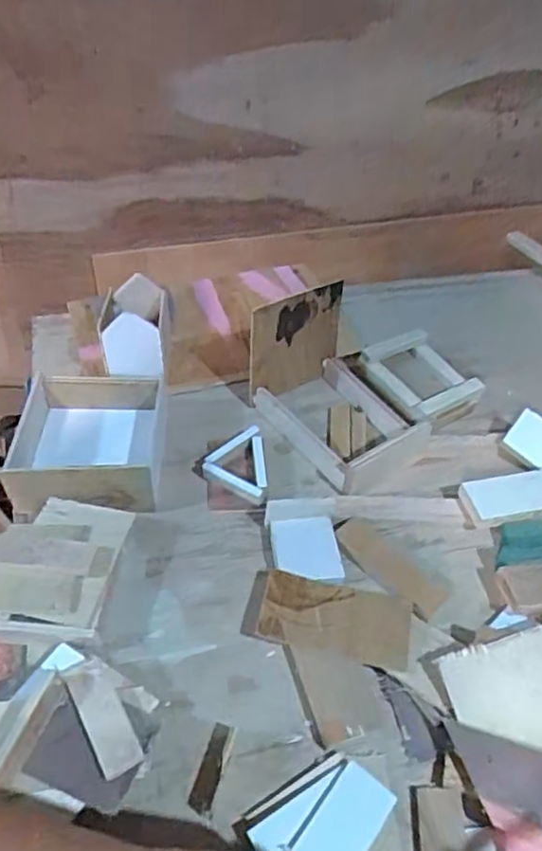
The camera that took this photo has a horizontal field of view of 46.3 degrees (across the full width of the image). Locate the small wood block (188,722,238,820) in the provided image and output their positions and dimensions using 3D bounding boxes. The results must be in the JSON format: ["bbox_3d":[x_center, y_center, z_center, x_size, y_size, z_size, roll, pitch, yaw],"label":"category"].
[{"bbox_3d":[-0.045,0.264,0.492,0.020,0.016,0.066,14,48,10],"label":"small wood block"}]

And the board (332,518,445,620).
[{"bbox_3d":[0.119,0.136,0.624,0.050,0.008,0.120,-31,55,-27],"label":"board"}]

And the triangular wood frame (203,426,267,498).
[{"bbox_3d":[-0.039,0.043,0.689,0.067,0.024,0.087,0,47,-3],"label":"triangular wood frame"}]

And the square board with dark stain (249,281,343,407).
[{"bbox_3d":[0.030,-0.096,0.751,0.125,0.140,0.008,-22,52,-23],"label":"square board with dark stain"}]

